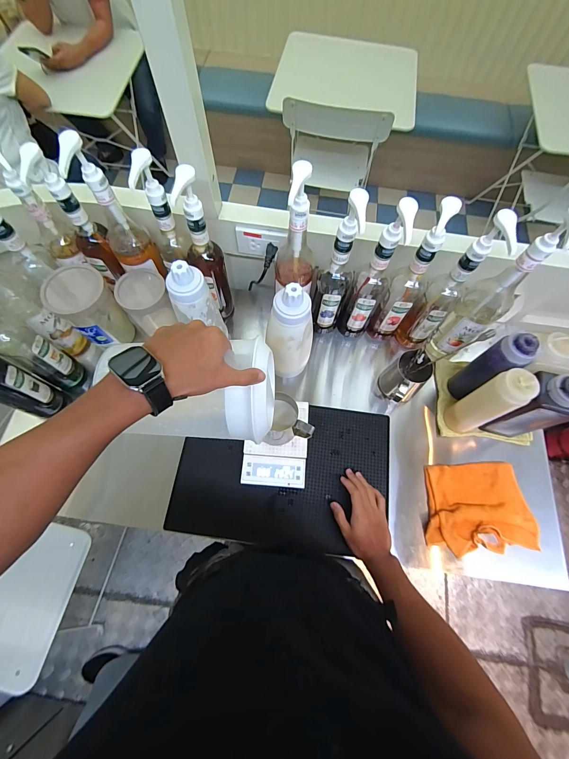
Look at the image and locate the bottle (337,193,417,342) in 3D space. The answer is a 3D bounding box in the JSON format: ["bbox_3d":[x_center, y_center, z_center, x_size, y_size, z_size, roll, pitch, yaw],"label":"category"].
[{"bbox_3d":[0.176,-0.194,0.654,0.071,0.374,0.065,36,71,11],"label":"bottle"}]

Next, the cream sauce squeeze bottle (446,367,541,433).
[{"bbox_3d":[0.407,0.050,0.641,0.062,0.228,0.069,-14,70,-7],"label":"cream sauce squeeze bottle"}]

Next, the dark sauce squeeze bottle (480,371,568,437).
[{"bbox_3d":[0.489,0.052,0.634,0.102,0.229,0.078,13,69,3],"label":"dark sauce squeeze bottle"}]

